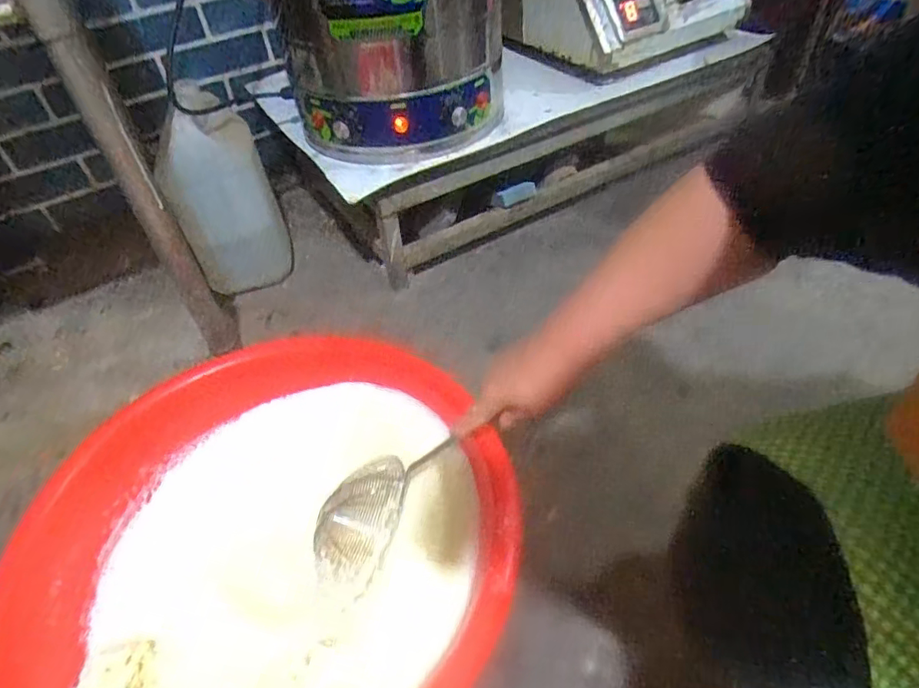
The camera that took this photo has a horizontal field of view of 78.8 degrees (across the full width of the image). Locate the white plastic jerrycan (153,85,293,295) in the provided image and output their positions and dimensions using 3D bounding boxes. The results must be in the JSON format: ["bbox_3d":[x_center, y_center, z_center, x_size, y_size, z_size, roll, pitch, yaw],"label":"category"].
[{"bbox_3d":[-0.436,-0.266,1.046,0.175,0.344,0.187,-21,47,-13],"label":"white plastic jerrycan"}]

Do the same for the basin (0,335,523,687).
[{"bbox_3d":[-0.192,0.222,0.611,0.468,0.144,0.487,-3,46,3],"label":"basin"}]

